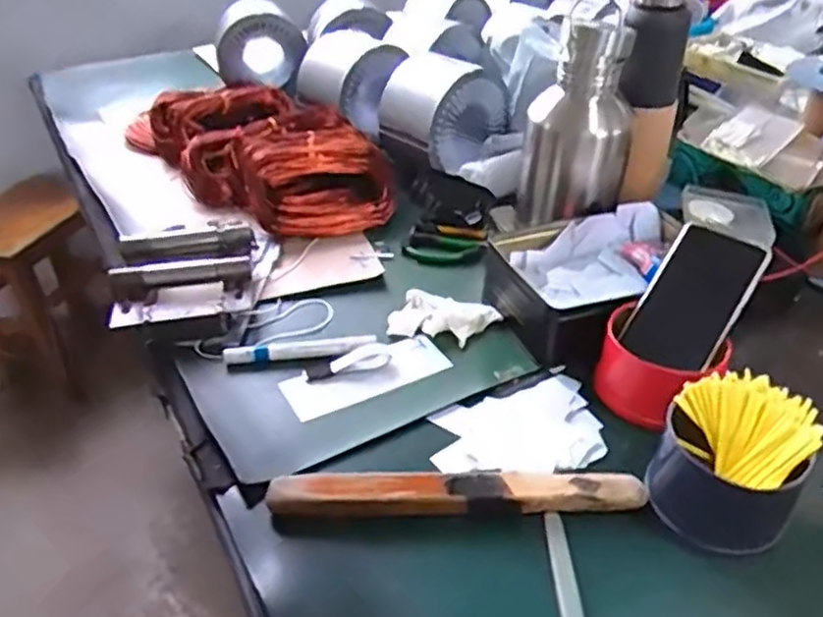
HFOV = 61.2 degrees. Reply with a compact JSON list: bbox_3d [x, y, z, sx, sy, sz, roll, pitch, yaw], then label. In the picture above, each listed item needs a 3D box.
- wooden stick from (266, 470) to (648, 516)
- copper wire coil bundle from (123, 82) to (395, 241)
[{"bbox_3d":[0.034,0.135,0.519,0.273,0.023,0.032,-3,37,0],"label":"wooden stick"},{"bbox_3d":[-0.216,-0.223,0.973,0.222,0.082,0.464,-23,42,-27],"label":"copper wire coil bundle"}]

